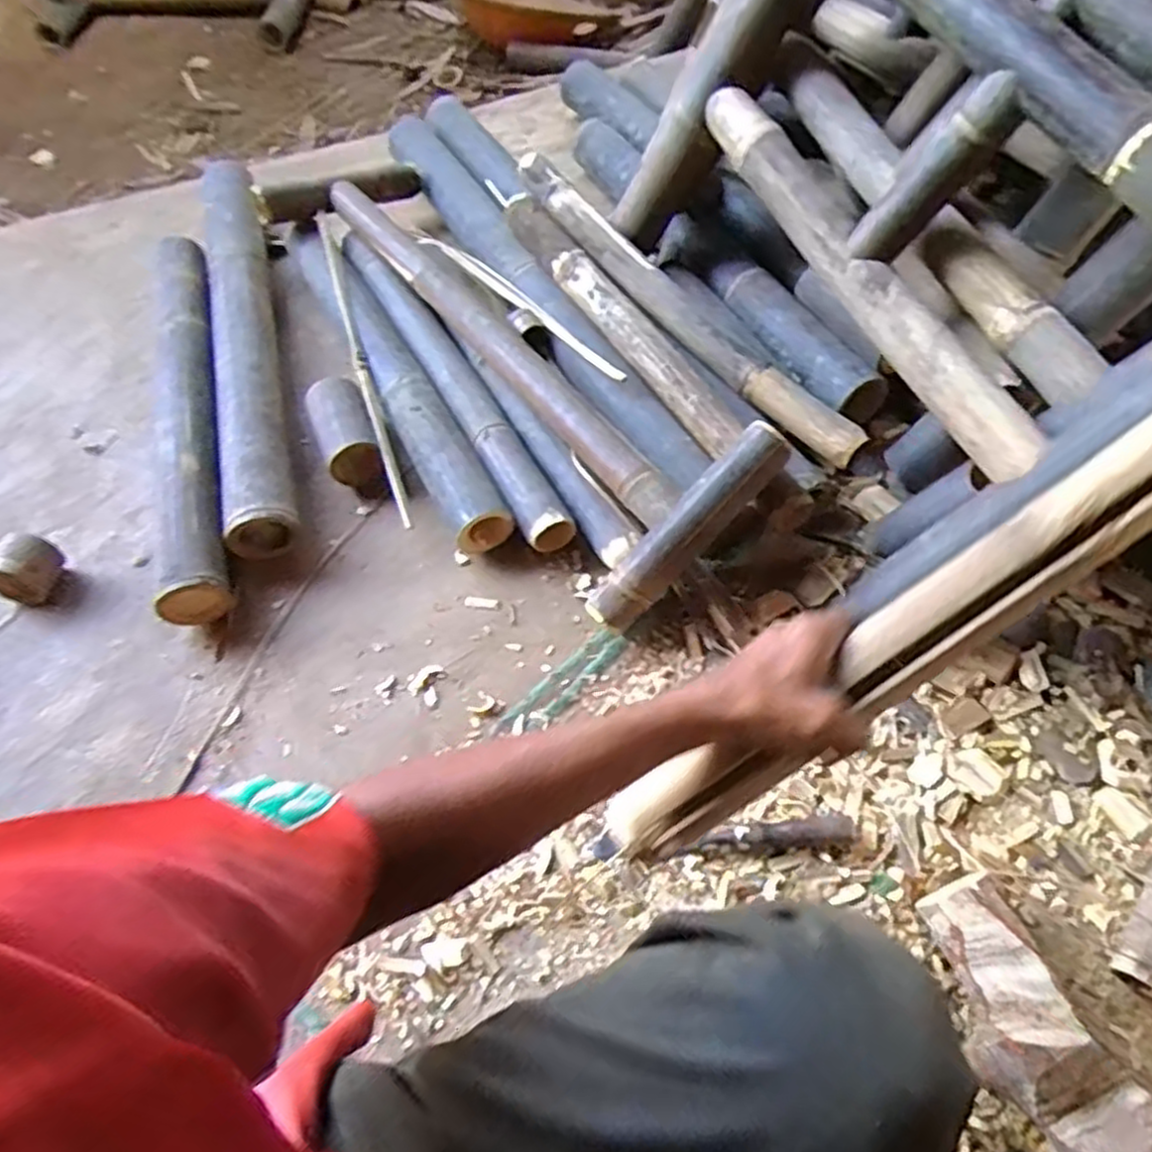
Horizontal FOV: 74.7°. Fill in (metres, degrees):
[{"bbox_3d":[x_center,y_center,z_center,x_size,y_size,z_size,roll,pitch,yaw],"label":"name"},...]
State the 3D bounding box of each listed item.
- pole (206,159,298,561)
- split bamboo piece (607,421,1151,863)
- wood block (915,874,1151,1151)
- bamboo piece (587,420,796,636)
[{"bbox_3d":[-0.468,-0.351,1.071,0.079,0.093,0.766,-14,60,-6],"label":"pole"},{"bbox_3d":[0.284,-0.017,0.468,0.643,0.026,0.048,-39,62,10],"label":"split bamboo piece"},{"bbox_3d":[0.390,0.411,0.590,0.095,0.056,0.325,-24,61,-12],"label":"wood block"},{"bbox_3d":[0.119,-0.047,0.808,0.269,0.049,0.049,-48,64,12],"label":"bamboo piece"}]

